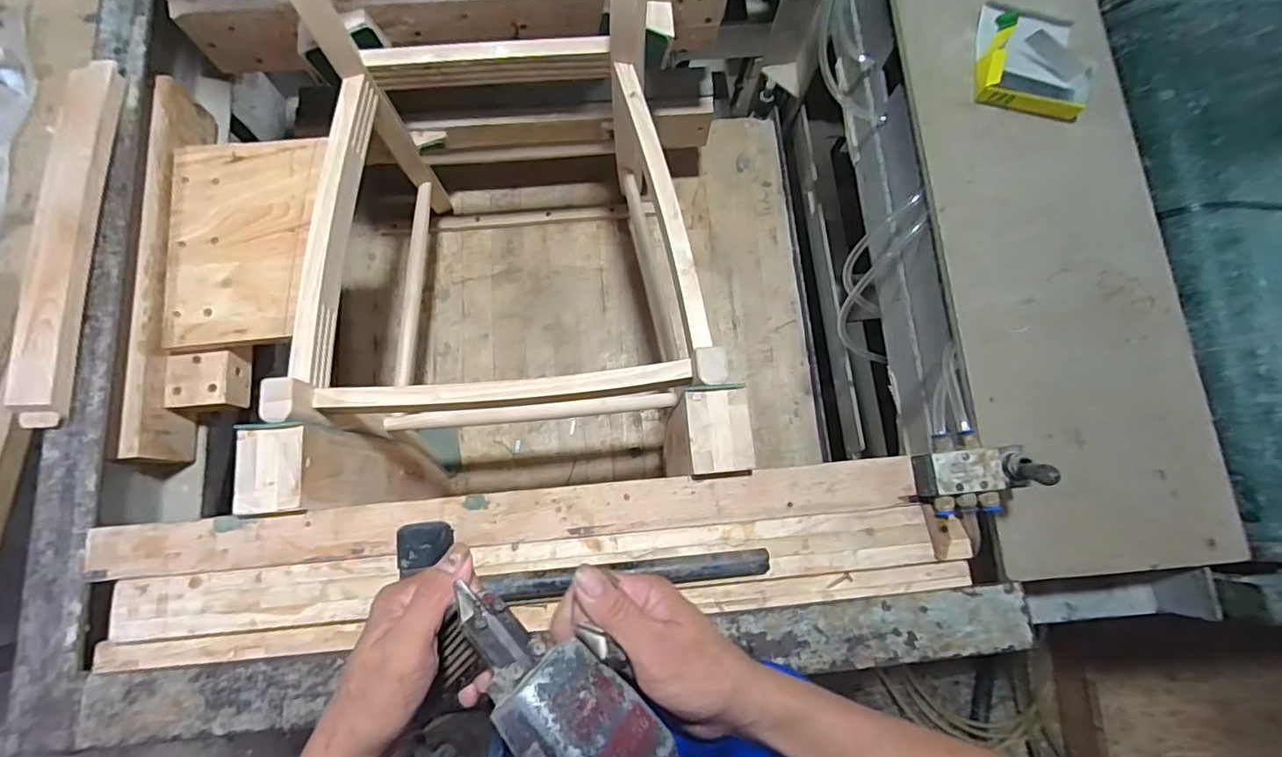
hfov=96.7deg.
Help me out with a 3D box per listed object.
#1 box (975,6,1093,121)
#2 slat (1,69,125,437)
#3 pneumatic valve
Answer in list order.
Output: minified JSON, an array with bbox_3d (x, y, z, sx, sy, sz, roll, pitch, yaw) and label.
[{"bbox_3d":[0.466,-0.374,0.674,0.129,0.026,0.129,16,78,2],"label":"box"},{"bbox_3d":[-0.591,-0.149,0.585,0.050,0.025,0.388,-1,78,-2],"label":"slat"},{"bbox_3d":[0.320,0.087,0.533,0.096,0.090,0.078,-9,79,-3],"label":"pneumatic valve"}]

